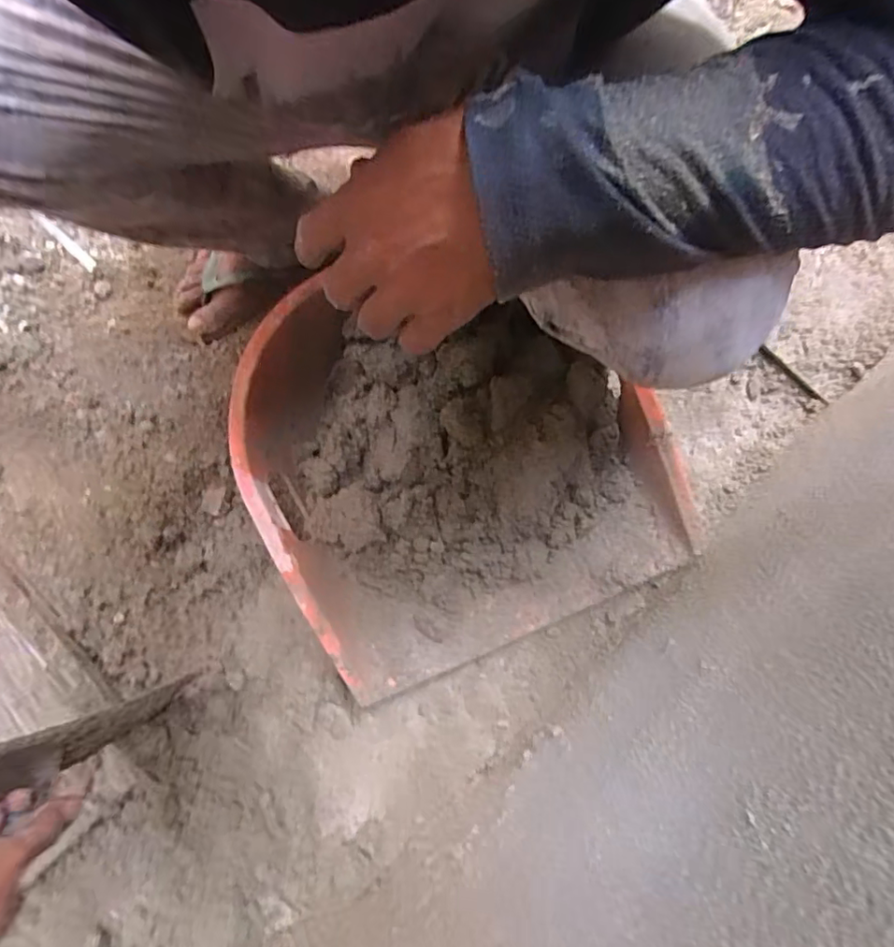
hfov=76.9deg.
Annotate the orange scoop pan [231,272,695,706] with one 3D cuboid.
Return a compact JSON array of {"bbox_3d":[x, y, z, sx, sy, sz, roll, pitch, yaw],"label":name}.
[{"bbox_3d":[-0.004,-0.023,0.587,0.384,0.097,0.404,-25,78,-6],"label":"orange scoop pan"}]

